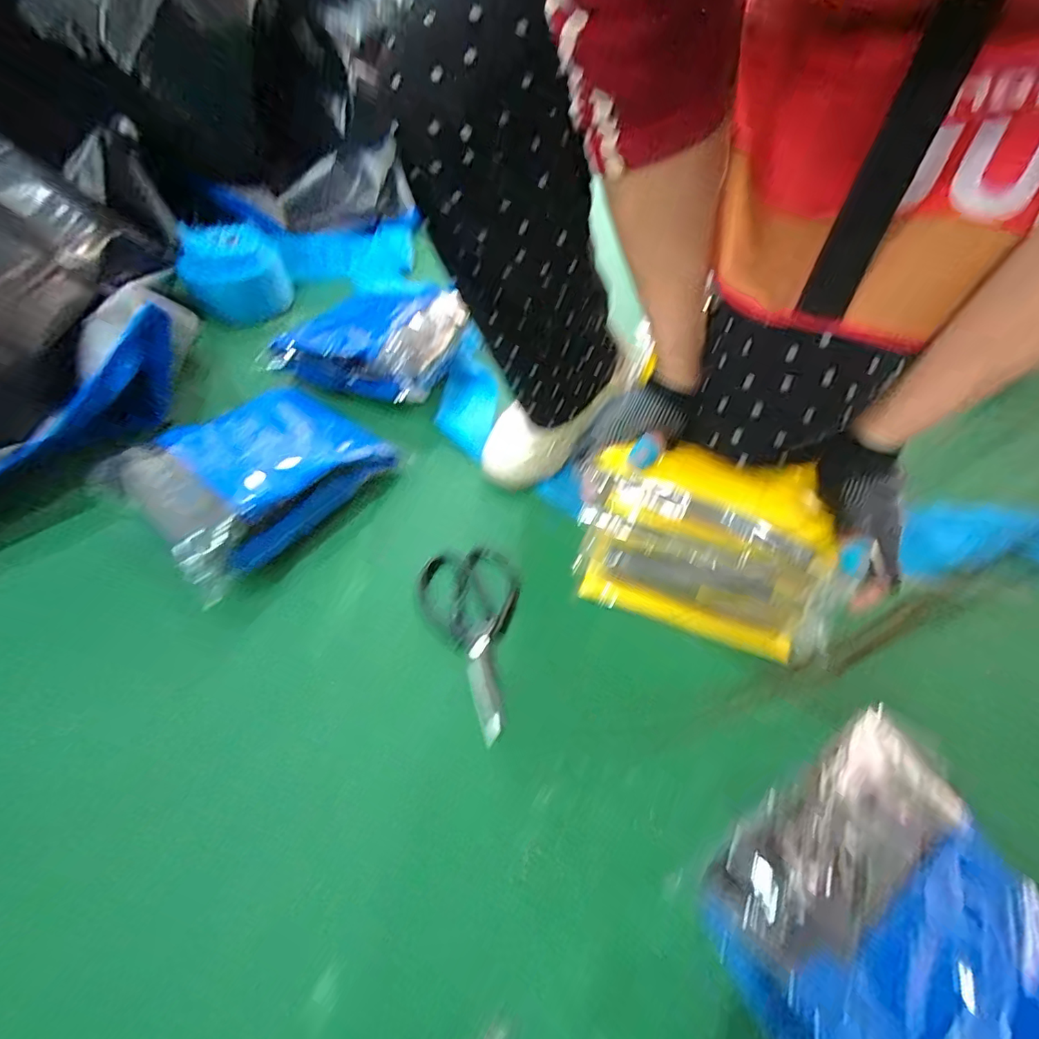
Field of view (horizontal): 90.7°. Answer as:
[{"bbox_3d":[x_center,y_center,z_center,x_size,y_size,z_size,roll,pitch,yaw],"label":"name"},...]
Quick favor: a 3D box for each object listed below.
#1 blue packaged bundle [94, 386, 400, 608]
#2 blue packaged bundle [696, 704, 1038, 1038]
[{"bbox_3d":[-0.317,-0.058,0.602,0.217,0.084,0.259,28,57,19],"label":"blue packaged bundle"},{"bbox_3d":[0.275,0.292,0.324,0.223,0.068,0.265,-28,58,-21],"label":"blue packaged bundle"}]

